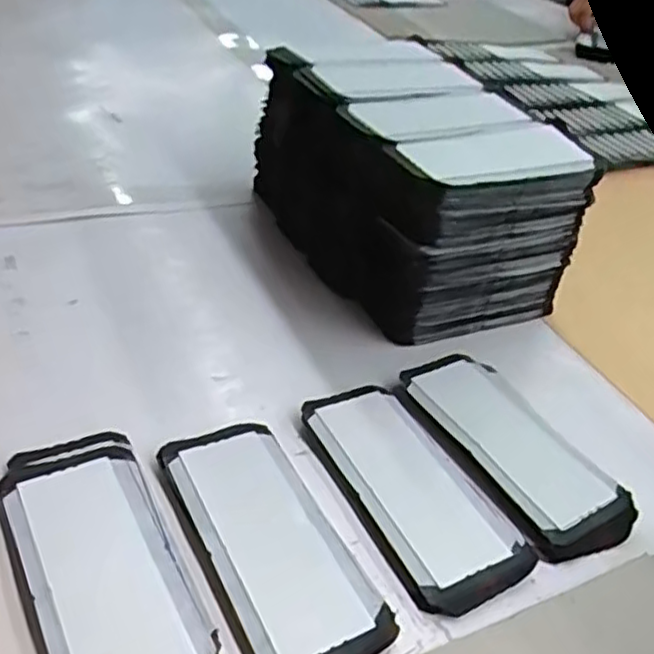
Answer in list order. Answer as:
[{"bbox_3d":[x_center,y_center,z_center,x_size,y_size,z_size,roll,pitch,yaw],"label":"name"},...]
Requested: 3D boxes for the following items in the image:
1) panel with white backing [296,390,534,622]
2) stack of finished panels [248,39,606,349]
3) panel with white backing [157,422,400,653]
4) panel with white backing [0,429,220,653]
[{"bbox_3d":[0.052,0.097,0.440,0.077,0.014,0.167,-15,43,-25],"label":"panel with white backing"},{"bbox_3d":[0.065,-0.139,0.631,0.179,0.149,0.282,-11,41,-21],"label":"stack of finished panels"},{"bbox_3d":[-0.034,0.120,0.397,0.074,0.012,0.168,-16,43,-26],"label":"panel with white backing"},{"bbox_3d":[-0.118,0.122,0.367,0.077,0.018,0.176,-17,43,-27],"label":"panel with white backing"}]

